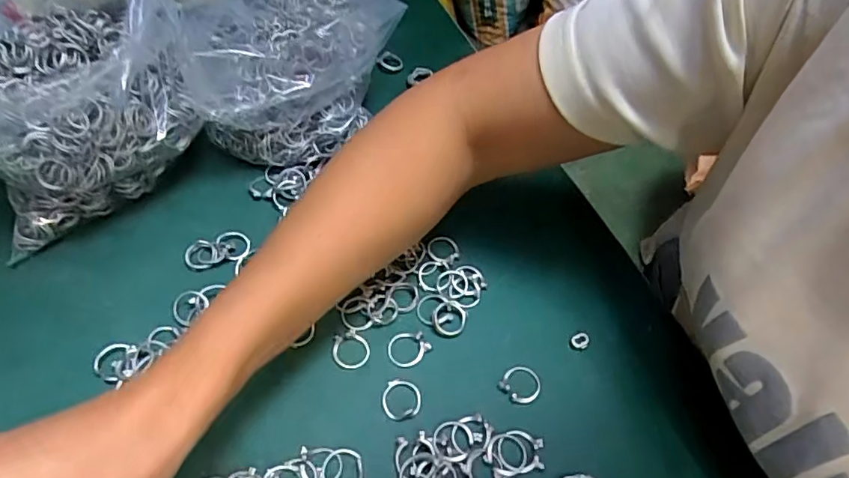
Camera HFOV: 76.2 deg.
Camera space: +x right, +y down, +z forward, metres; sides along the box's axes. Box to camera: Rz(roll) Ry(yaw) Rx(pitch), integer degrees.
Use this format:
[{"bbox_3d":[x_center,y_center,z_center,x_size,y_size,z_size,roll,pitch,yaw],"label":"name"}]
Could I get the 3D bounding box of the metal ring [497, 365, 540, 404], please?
[{"bbox_3d":[0.057,0.084,0.317,0.021,0.004,0.024,37,58,22],"label":"metal ring"}]

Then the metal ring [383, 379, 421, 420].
[{"bbox_3d":[-0.013,0.090,0.308,0.021,0.004,0.024,1,52,-4],"label":"metal ring"}]

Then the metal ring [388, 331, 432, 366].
[{"bbox_3d":[-0.010,0.065,0.327,0.024,0.004,0.022,2,52,-3],"label":"metal ring"}]

